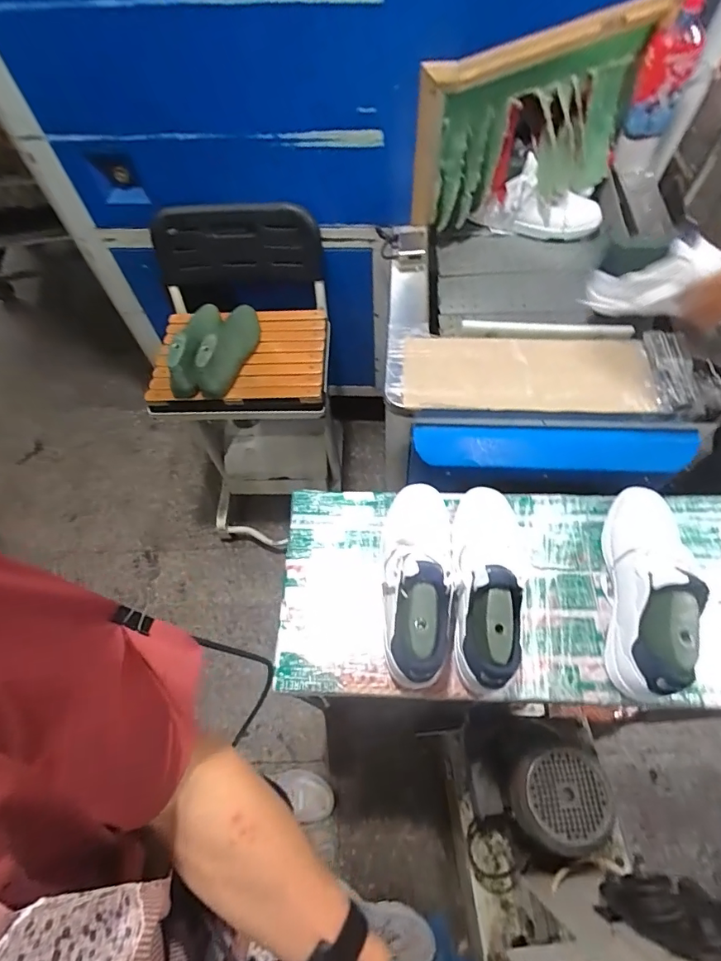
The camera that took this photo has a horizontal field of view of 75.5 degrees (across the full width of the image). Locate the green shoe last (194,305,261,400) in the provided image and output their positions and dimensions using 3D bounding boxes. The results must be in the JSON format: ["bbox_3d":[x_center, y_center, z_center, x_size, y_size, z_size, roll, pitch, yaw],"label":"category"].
[{"bbox_3d":[-0.286,-0.300,1.038,0.078,0.124,0.245,8,62,7],"label":"green shoe last"}]

